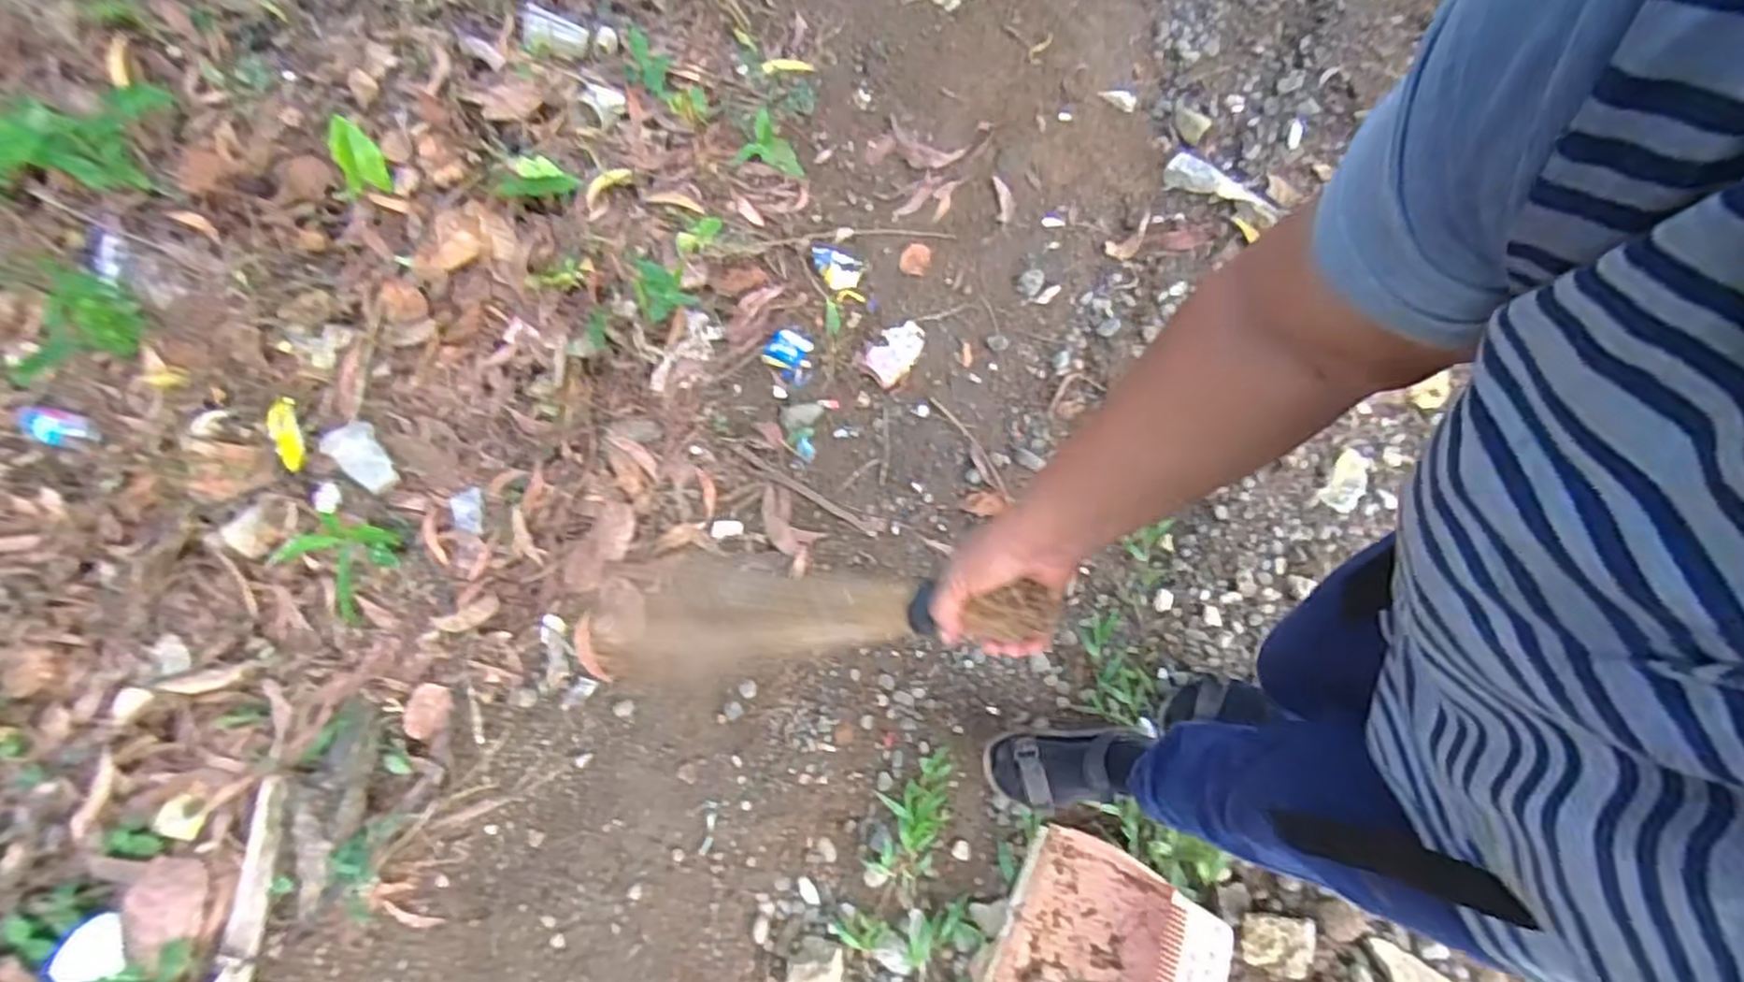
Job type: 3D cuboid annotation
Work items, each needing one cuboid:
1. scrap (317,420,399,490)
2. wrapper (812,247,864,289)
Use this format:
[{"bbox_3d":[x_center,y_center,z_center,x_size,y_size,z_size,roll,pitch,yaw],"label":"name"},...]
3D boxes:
[{"bbox_3d":[-0.805,-0.058,1.199,0.109,0.060,0.078,36,73,13],"label":"scrap"},{"bbox_3d":[-0.069,-0.415,1.404,0.094,0.022,0.067,18,70,7],"label":"wrapper"}]

